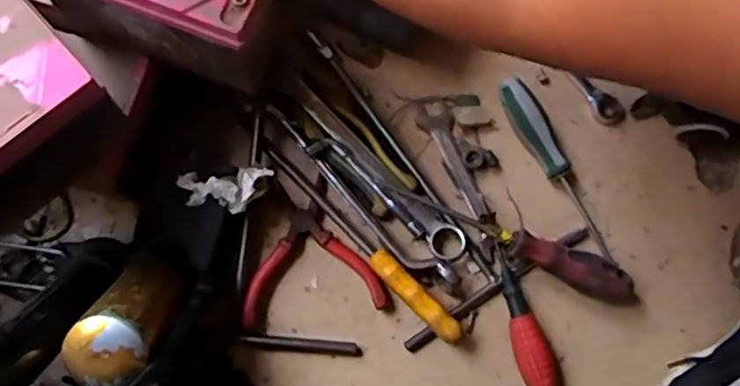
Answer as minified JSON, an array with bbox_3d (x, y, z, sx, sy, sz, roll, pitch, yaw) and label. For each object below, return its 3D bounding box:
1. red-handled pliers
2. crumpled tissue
[{"bbox_3d":[-0.054,0.079,0.523,0.104,0.018,0.105,-41,81,-10],"label":"red-handled pliers"},{"bbox_3d":[-0.114,-0.002,0.500,0.073,0.018,0.033,-2,77,-2],"label":"crumpled tissue"}]

